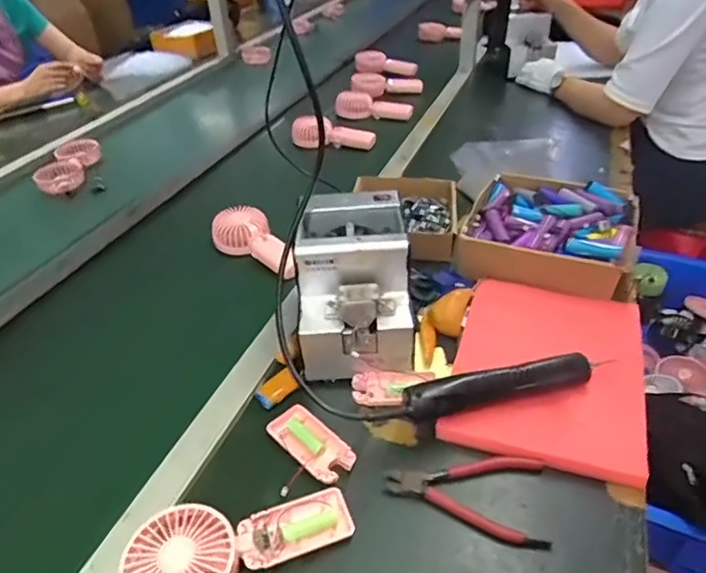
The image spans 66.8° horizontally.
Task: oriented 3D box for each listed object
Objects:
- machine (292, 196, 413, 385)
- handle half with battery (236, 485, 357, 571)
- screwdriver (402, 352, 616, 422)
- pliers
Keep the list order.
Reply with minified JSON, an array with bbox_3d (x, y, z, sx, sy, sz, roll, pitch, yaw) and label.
[{"bbox_3d":[0.002,-0.005,0.631,0.123,0.146,0.169,-3,37,3],"label":"machine"},{"bbox_3d":[-0.050,0.208,0.469,0.094,0.024,0.045,-16,38,-14],"label":"handle half with battery"},{"bbox_3d":[0.155,0.100,0.551,0.212,0.041,0.031,-12,37,-8],"label":"screwdriver"},{"bbox_3d":[0.105,0.188,0.501,0.145,0.013,0.082,6,38,15],"label":"pliers"}]

